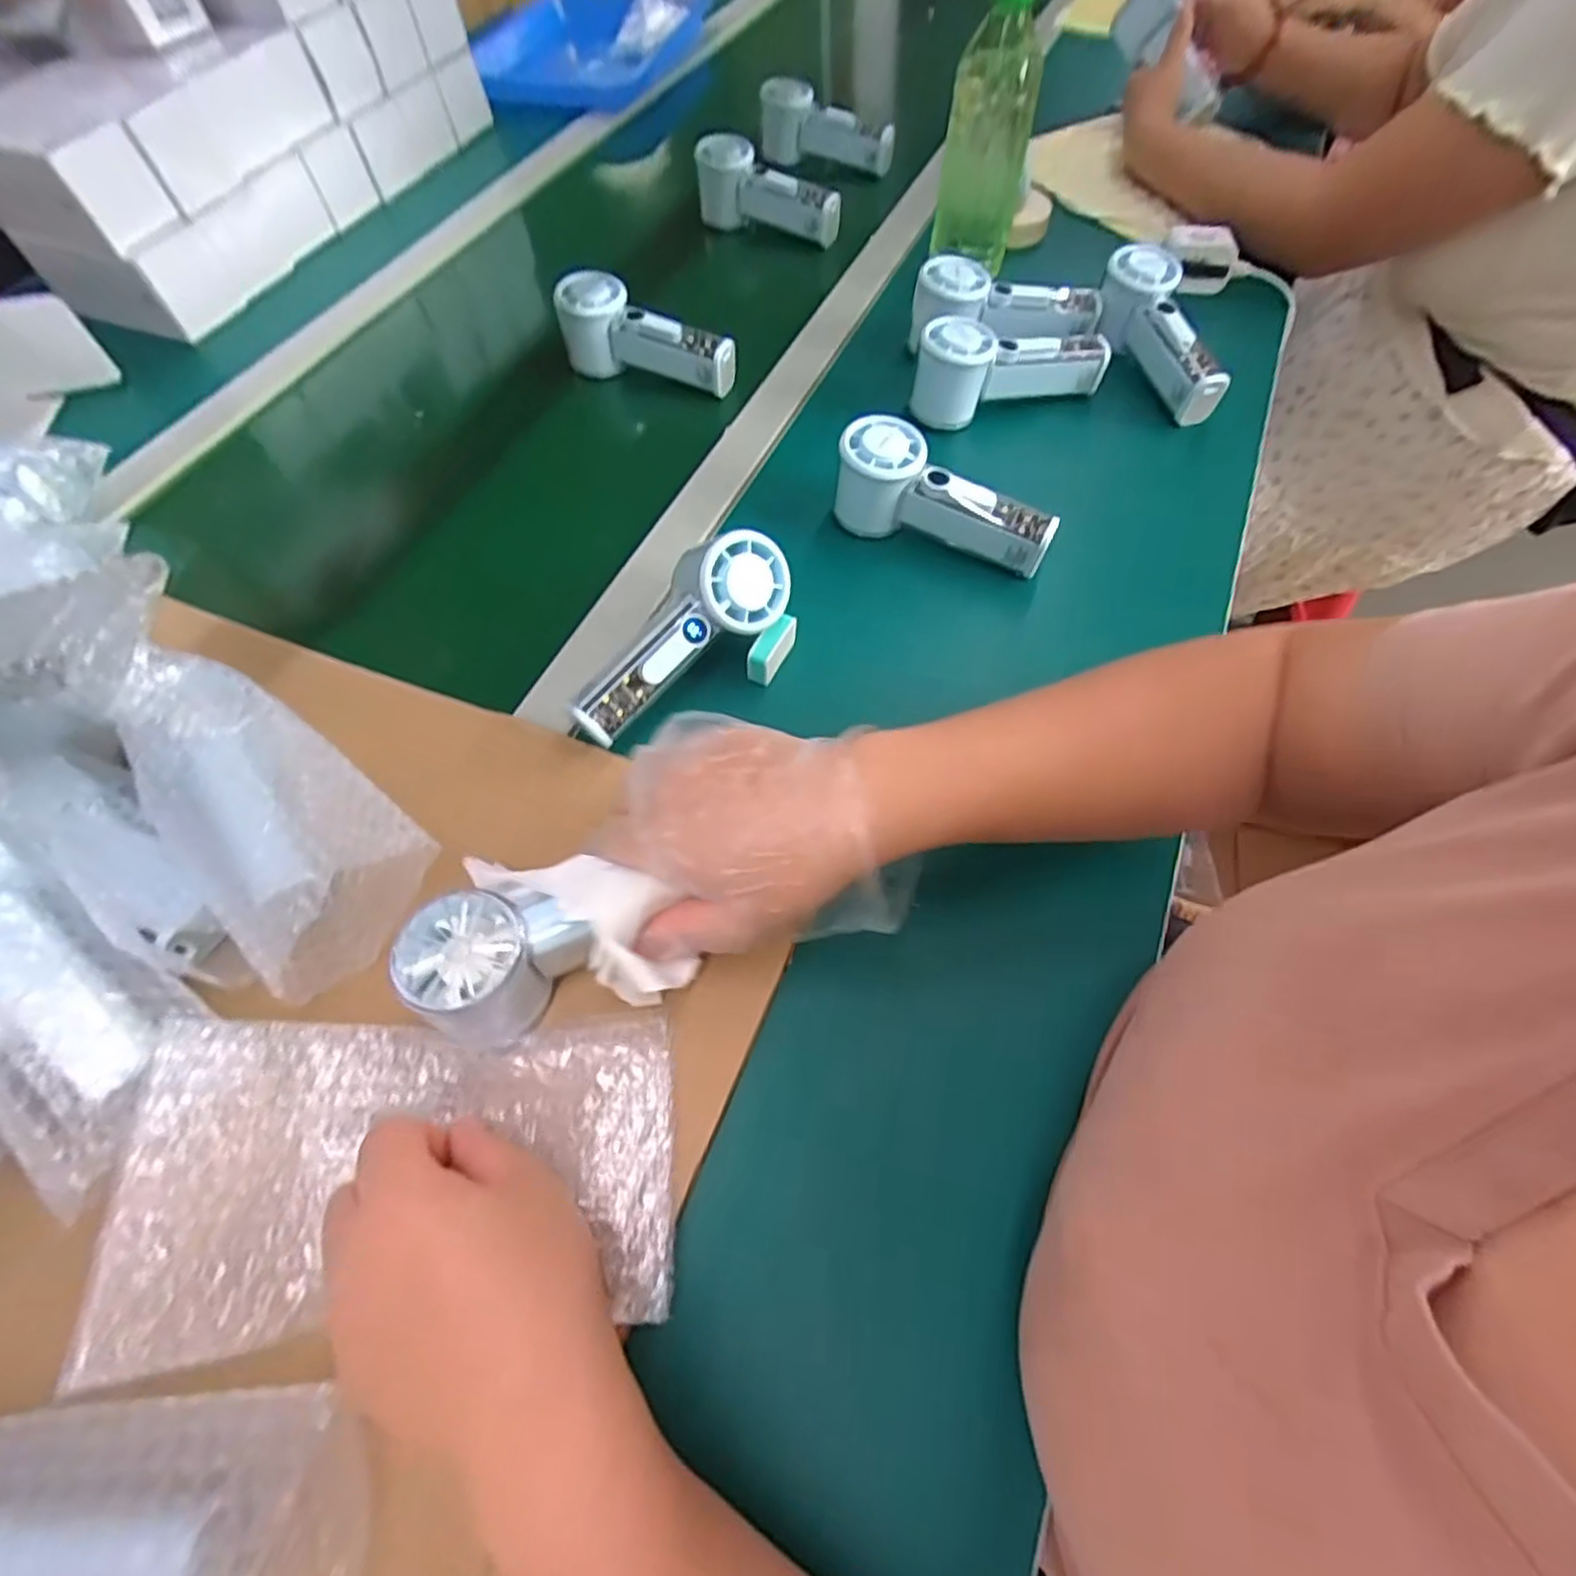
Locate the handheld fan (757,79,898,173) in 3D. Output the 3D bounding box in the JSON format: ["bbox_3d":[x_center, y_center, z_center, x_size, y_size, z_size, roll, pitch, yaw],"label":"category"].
[{"bbox_3d":[0.041,-0.742,0.814,0.159,0.079,0.049,18,63,12],"label":"handheld fan"}]

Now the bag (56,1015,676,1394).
[{"bbox_3d":[-0.150,0.151,0.294,0.194,0.054,0.117,-5,60,-1],"label":"bag"}]

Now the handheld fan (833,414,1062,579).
[{"bbox_3d":[0.105,-0.196,0.501,0.152,0.062,0.054,23,63,1],"label":"handheld fan"}]

